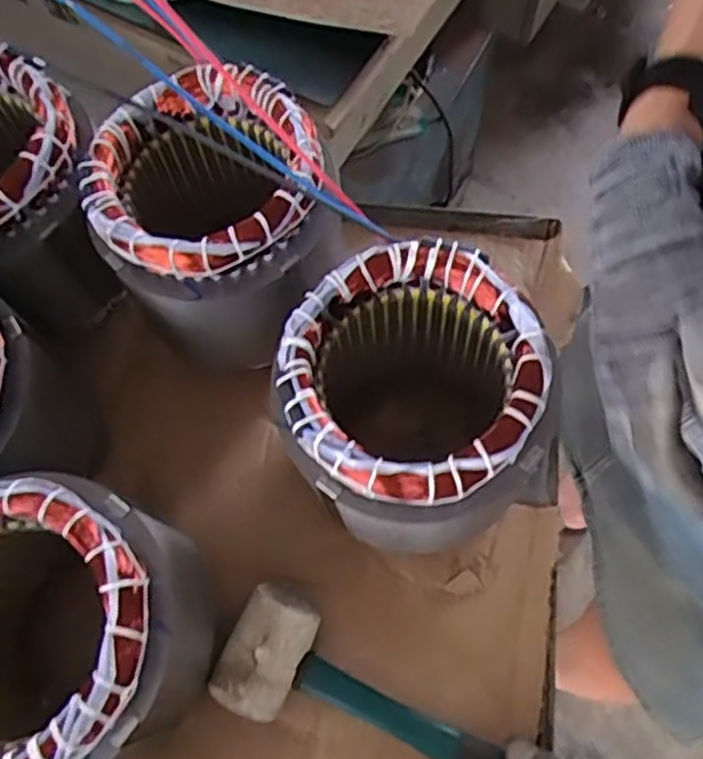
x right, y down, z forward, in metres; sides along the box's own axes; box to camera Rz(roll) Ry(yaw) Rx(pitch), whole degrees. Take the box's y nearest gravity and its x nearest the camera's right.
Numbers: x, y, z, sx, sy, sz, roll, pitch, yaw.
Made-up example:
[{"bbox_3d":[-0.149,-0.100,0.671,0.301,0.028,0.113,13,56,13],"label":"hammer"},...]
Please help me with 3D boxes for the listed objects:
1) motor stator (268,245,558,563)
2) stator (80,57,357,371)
[{"bbox_3d":[0.036,0.023,0.417,0.139,0.133,0.146,-1,68,2],"label":"motor stator"},{"bbox_3d":[-0.086,-0.103,0.468,0.141,0.130,0.153,-1,68,2],"label":"stator"}]

